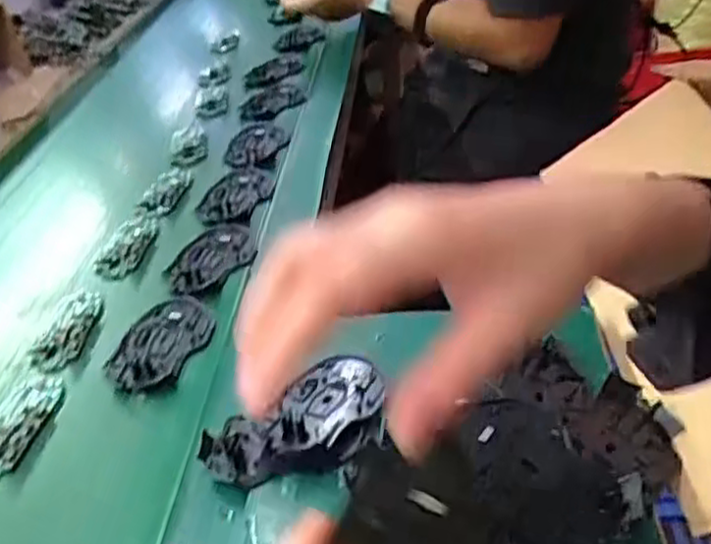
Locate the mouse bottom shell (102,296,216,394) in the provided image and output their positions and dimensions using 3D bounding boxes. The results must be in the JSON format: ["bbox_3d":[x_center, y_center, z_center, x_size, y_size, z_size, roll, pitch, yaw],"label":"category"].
[{"bbox_3d":[-0.163,0.061,0.626,0.073,0.020,0.115,5,37,17],"label":"mouse bottom shell"}]

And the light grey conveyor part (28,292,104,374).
[{"bbox_3d":[-0.252,0.048,0.652,0.044,0.009,0.103,-3,35,6],"label":"light grey conveyor part"}]

